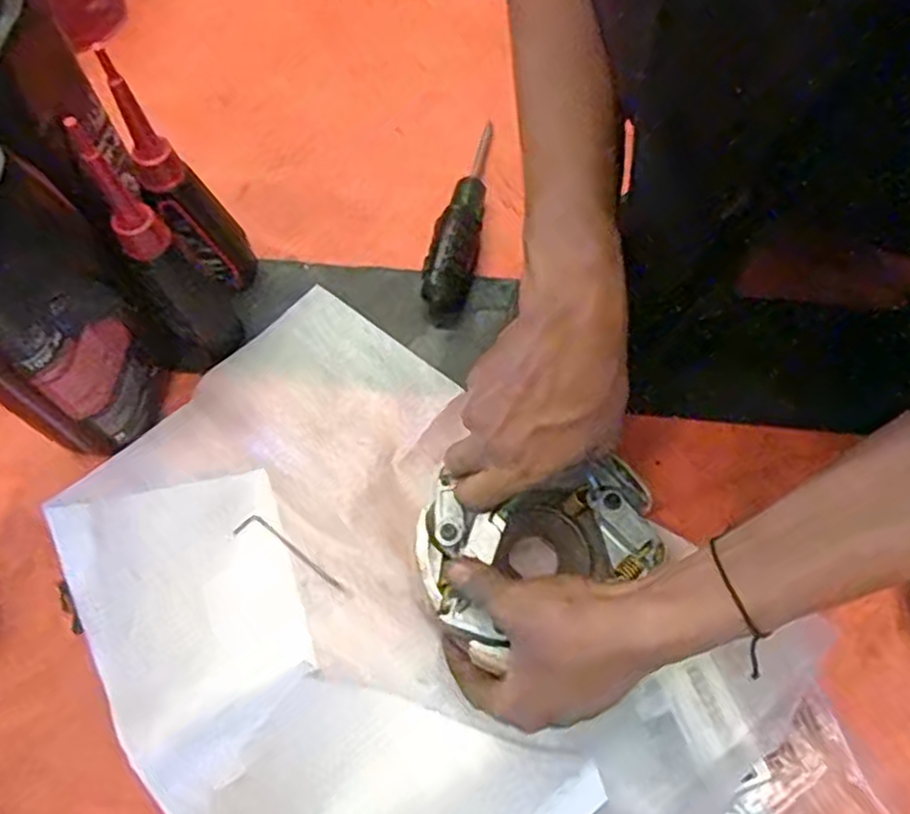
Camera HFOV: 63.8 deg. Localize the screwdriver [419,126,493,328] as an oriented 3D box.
[{"bbox_3d":[0.008,-0.142,0.535,0.030,0.034,0.176,12,67,7],"label":"screwdriver"}]

